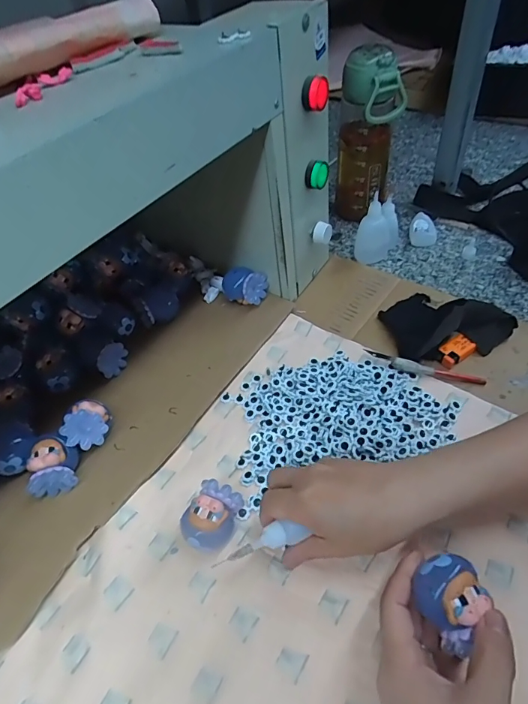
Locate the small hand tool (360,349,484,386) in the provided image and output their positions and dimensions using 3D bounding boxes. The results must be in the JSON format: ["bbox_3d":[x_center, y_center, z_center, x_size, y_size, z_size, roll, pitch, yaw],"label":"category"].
[{"bbox_3d":[0.165,0.017,0.443,0.119,0.008,0.014,15,56,16],"label":"small hand tool"}]

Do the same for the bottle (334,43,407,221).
[{"bbox_3d":[0.138,-0.283,0.579,0.080,0.220,0.096,9,54,12],"label":"bottle"}]

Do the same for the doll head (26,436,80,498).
[{"bbox_3d":[-0.184,0.103,0.378,0.036,0.034,0.043,-9,53,-2],"label":"doll head"}]

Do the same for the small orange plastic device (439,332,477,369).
[{"bbox_3d":[0.203,-0.003,0.452,0.037,0.012,0.024,-32,57,-18],"label":"small orange plastic device"}]

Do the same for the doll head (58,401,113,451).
[{"bbox_3d":[-0.160,0.070,0.396,0.035,0.045,0.041,7,54,10],"label":"doll head"}]

